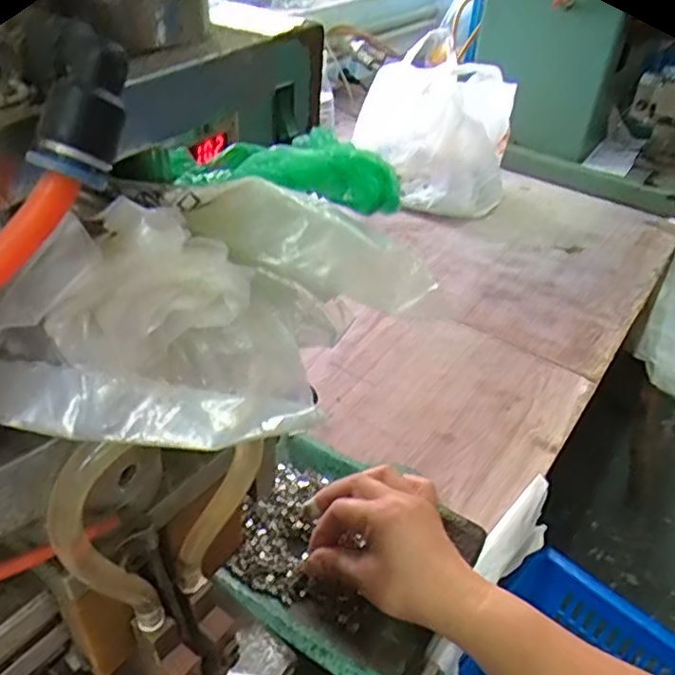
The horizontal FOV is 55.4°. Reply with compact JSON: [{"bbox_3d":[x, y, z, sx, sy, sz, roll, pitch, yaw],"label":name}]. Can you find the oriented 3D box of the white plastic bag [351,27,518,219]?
[{"bbox_3d":[0.137,-0.294,0.942,0.224,0.211,0.122,9,39,7],"label":"white plastic bag"}]

